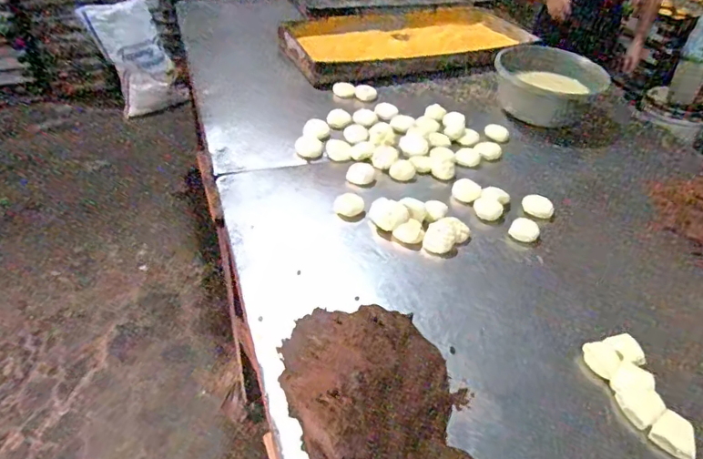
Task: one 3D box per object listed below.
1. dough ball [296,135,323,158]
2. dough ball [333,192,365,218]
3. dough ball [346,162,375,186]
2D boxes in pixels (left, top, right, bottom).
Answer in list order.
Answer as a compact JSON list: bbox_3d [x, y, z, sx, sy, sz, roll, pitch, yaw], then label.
[{"bbox_3d":[-0.100,-0.192,1.212,0.062,0.033,0.066,2,41,-2],"label":"dough ball"},{"bbox_3d":[-0.005,-0.047,1.039,0.061,0.034,0.056,1,41,-3],"label":"dough ball"},{"bbox_3d":[0.021,-0.120,1.130,0.060,0.029,0.062,2,41,-2],"label":"dough ball"}]

